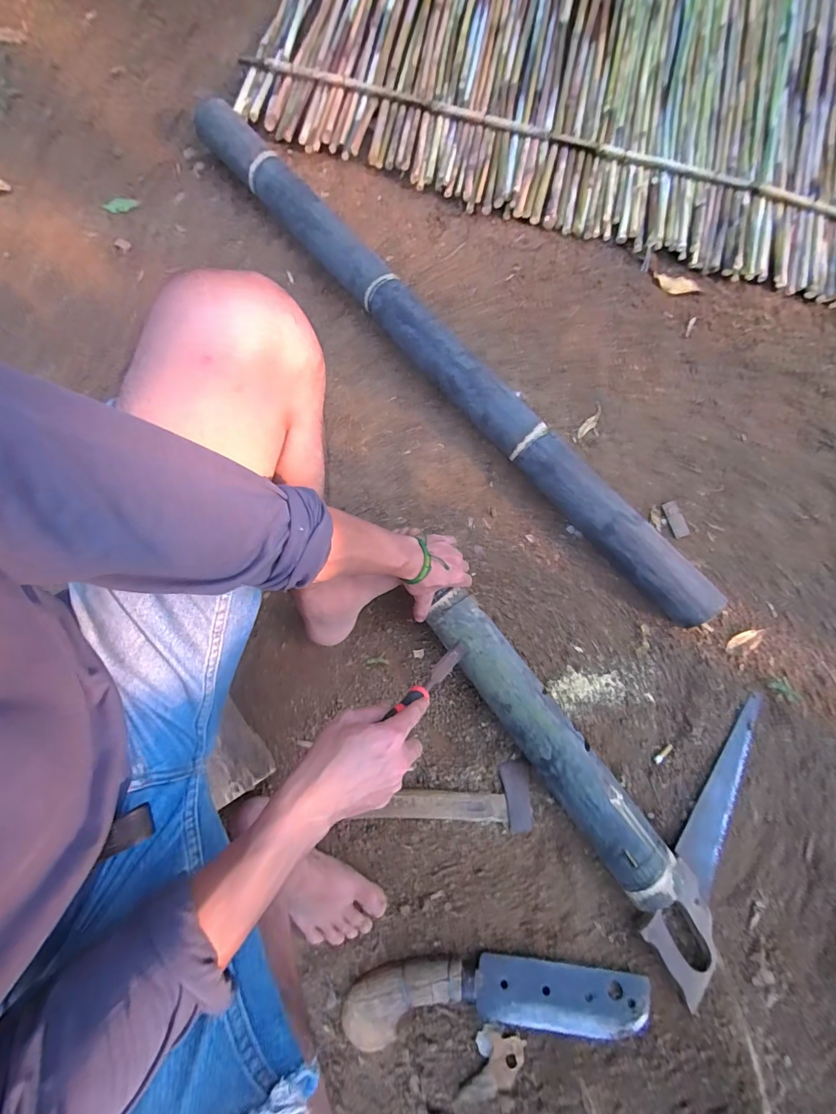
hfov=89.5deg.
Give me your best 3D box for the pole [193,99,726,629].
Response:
[{"bbox_3d":[0.018,-0.376,0.751,0.082,0.093,1.276,-41,83,-9],"label":"pole"}]

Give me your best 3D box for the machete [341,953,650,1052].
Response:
[{"bbox_3d":[0.097,0.555,0.533,0.369,0.031,0.081,-3,78,-3],"label":"machete"}]

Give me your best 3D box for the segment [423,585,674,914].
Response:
[{"bbox_3d":[0.172,0.248,0.603,0.080,0.082,0.452,-35,77,-6],"label":"segment"}]

